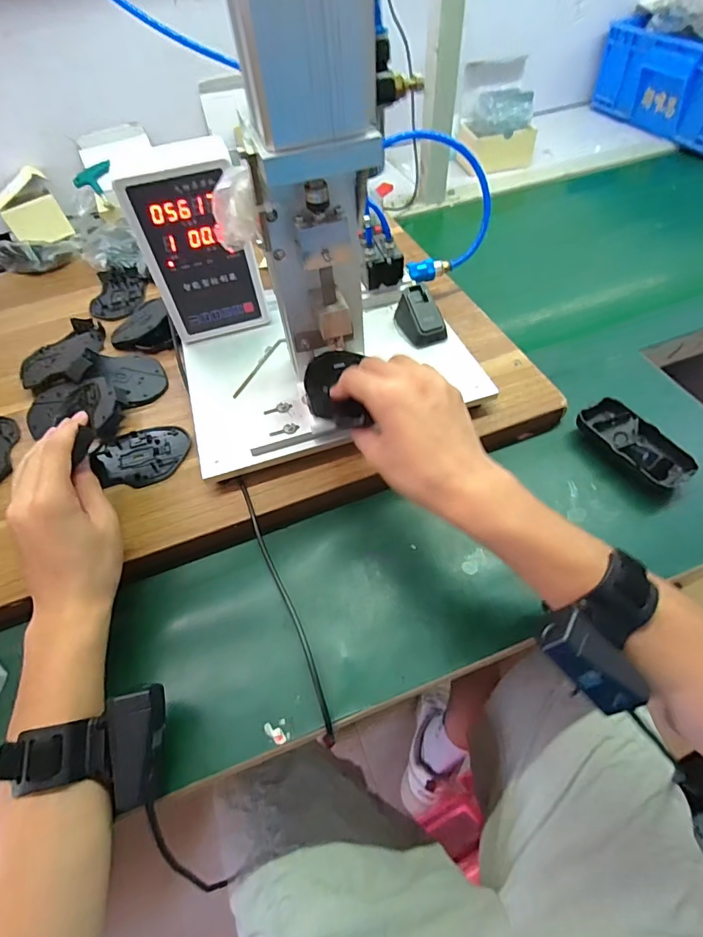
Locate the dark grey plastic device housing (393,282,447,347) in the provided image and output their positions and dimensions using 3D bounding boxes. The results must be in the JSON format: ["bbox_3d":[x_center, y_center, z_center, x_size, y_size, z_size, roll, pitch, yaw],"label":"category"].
[{"bbox_3d":[0.076,-0.174,0.505,0.038,0.037,0.064,-20,56,-10],"label":"dark grey plastic device housing"}]

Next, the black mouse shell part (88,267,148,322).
[{"bbox_3d":[-0.334,-0.251,0.647,0.069,0.014,0.115,-8,54,-1],"label":"black mouse shell part"}]

